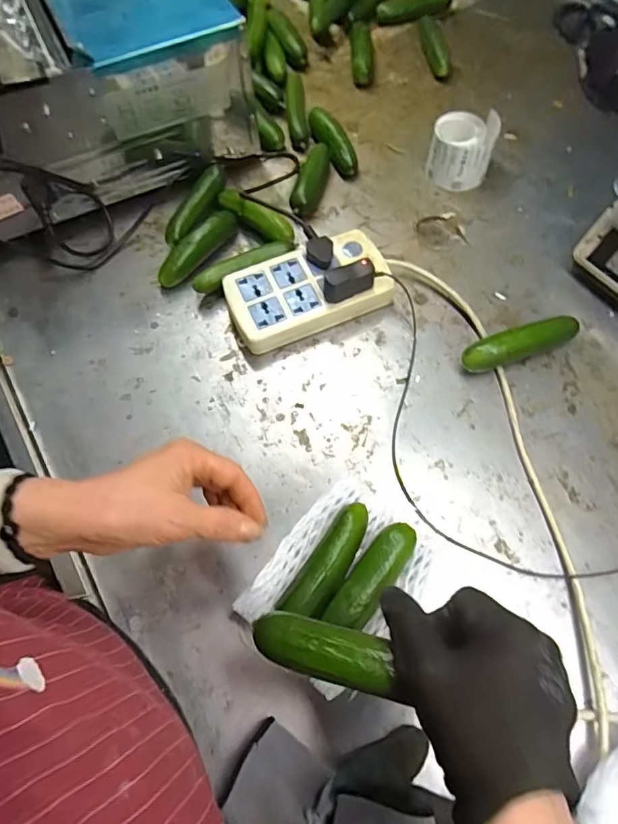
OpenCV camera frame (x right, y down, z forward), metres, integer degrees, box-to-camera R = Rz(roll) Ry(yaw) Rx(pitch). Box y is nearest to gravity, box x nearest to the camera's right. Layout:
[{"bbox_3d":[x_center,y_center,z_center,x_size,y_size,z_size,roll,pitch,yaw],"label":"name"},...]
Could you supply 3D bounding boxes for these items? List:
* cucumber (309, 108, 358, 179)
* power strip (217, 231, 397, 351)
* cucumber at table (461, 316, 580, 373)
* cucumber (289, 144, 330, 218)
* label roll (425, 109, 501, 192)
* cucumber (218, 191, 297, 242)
[{"bbox_3d":[0.033,-0.377,0.662,0.029,0.036,0.115,-23,69,-8],"label":"cucumber"},{"bbox_3d":[-0.002,-0.141,0.551,0.182,0.042,0.097,-23,69,-8],"label":"power strip"},{"bbox_3d":[0.226,-0.072,0.511,0.131,0.040,0.028,-20,69,-6],"label":"cucumber at table"},{"bbox_3d":[0.004,-0.306,0.630,0.034,0.030,0.118,14,69,7],"label":"cucumber"},{"bbox_3d":[0.198,-0.342,0.616,0.078,0.065,0.079,-1,68,2],"label":"label roll"},{"bbox_3d":[-0.066,-0.245,0.599,0.111,0.033,0.024,30,72,13],"label":"cucumber"}]

